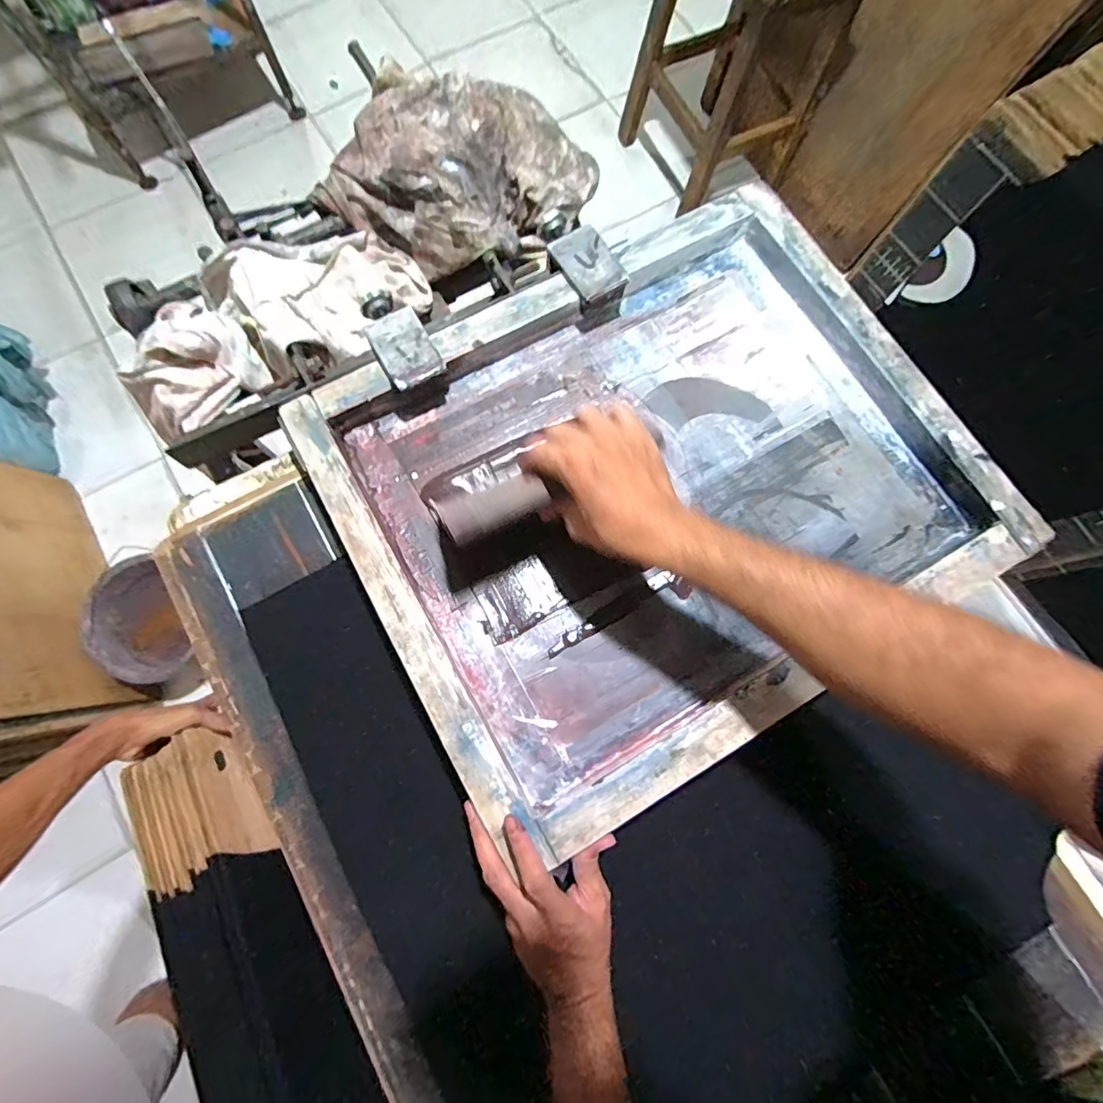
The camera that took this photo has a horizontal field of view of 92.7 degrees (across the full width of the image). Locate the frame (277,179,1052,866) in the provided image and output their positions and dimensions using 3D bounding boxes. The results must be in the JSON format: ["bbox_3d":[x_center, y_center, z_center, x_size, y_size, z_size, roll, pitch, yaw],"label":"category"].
[{"bbox_3d":[0.101,-0.068,0.505,0.558,0.043,0.460,-30,77,-9],"label":"frame"}]

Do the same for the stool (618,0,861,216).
[{"bbox_3d":[0.421,-1.202,1.281,0.286,0.545,0.429,-27,77,-8],"label":"stool"}]

